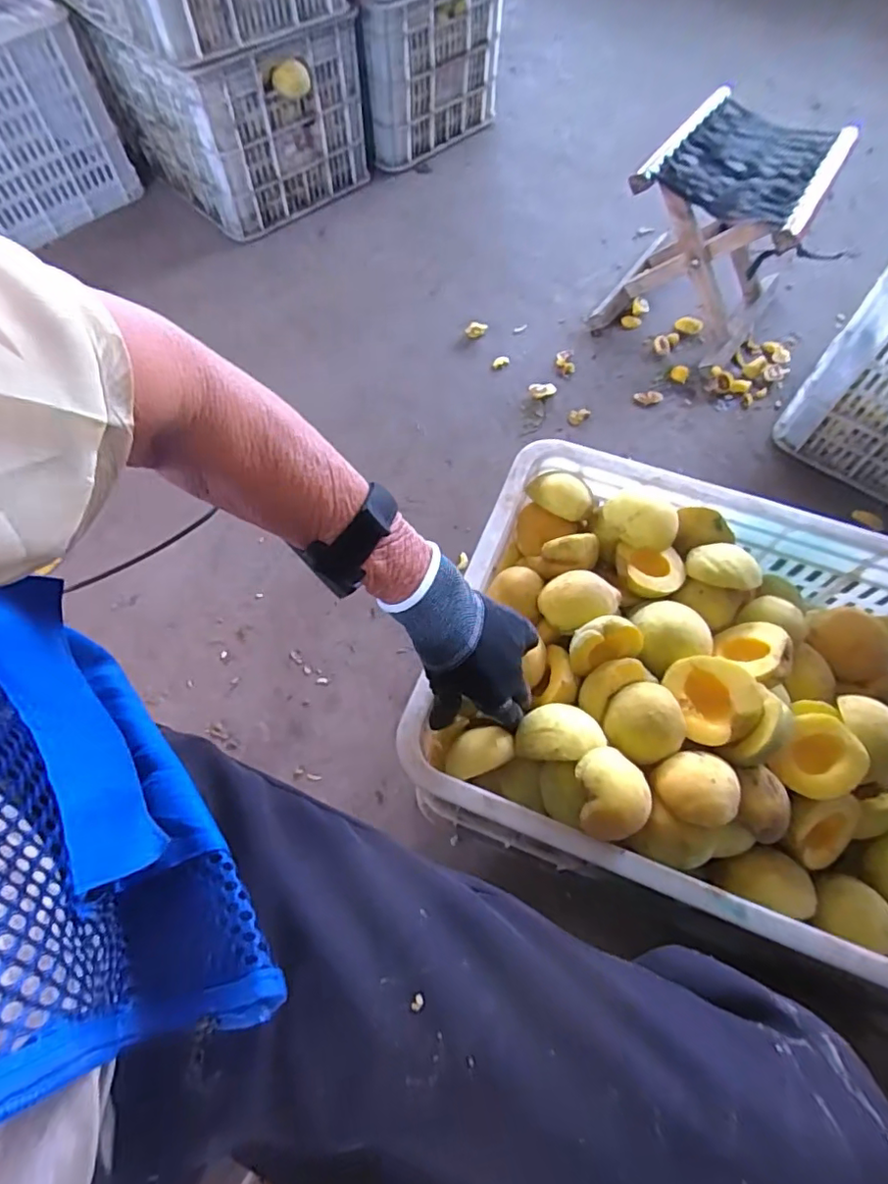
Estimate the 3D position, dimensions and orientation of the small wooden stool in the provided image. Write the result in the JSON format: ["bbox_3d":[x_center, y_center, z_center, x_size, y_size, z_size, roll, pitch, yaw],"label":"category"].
[{"bbox_3d":[0.447,-0.585,0.957,0.249,0.262,0.290,31,67,15],"label":"small wooden stool"}]

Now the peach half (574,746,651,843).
[{"bbox_3d":[0.118,0.140,0.404,0.046,0.029,0.059,-3,63,-2],"label":"peach half"}]

